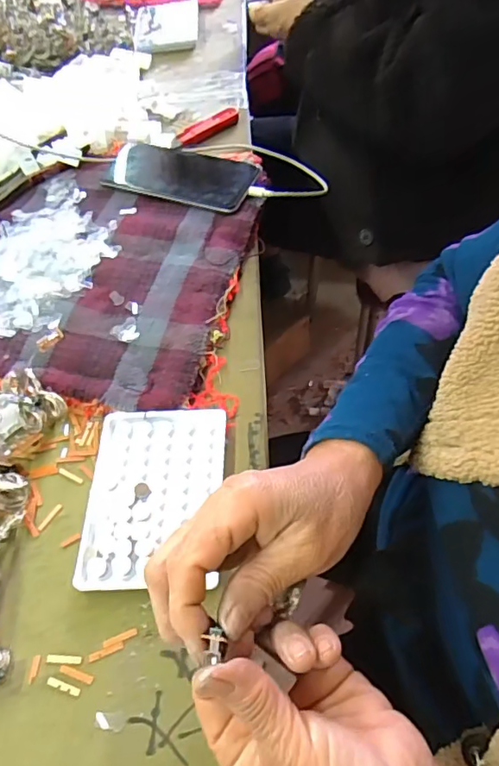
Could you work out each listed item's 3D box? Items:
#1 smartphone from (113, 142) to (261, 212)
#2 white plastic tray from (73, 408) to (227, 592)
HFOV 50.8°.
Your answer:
[{"bbox_3d":[-0.072,-0.225,0.561,0.162,0.011,0.081,19,61,16],"label":"smartphone"},{"bbox_3d":[-0.067,0.078,0.372,0.094,0.014,0.129,-1,57,5],"label":"white plastic tray"}]

